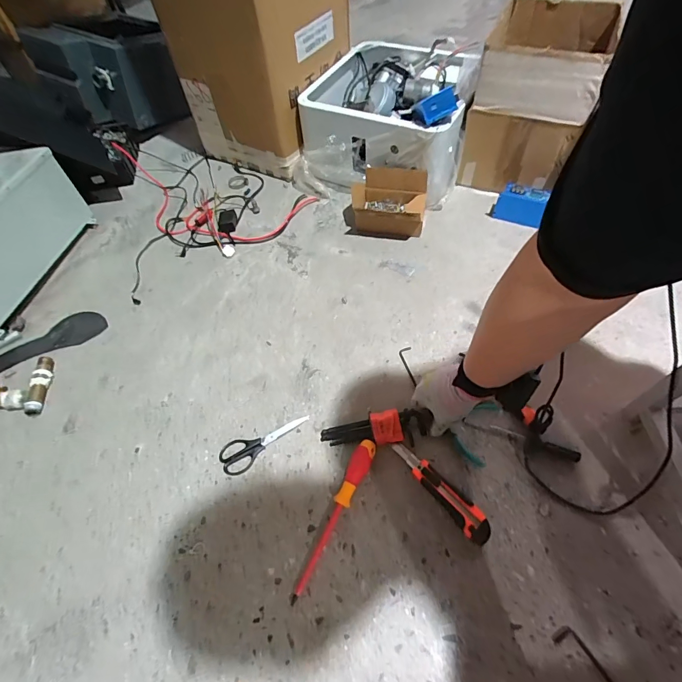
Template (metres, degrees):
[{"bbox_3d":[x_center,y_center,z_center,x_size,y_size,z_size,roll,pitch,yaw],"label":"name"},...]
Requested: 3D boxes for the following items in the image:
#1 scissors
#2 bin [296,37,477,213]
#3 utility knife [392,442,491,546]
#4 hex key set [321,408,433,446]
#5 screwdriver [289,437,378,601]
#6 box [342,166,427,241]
[{"bbox_3d":[-0.133,0.177,0.690,0.164,0.005,0.057,-26,59,-12],"label":"scissors"},{"bbox_3d":[0.133,-0.598,1.050,0.398,0.218,0.396,14,59,12],"label":"bin"},{"bbox_3d":[0.158,0.229,0.619,0.042,0.020,0.190,-33,61,-17],"label":"utility knife"},{"bbox_3d":[0.052,0.153,0.674,0.171,0.038,0.053,-11,56,8],"label":"hex key set"},{"bbox_3d":[-0.009,0.268,0.604,0.031,0.027,0.251,23,61,17],"label":"screwdriver"},{"bbox_3d":[0.105,-0.336,0.962,0.202,0.095,0.144,6,58,8],"label":"box"}]

